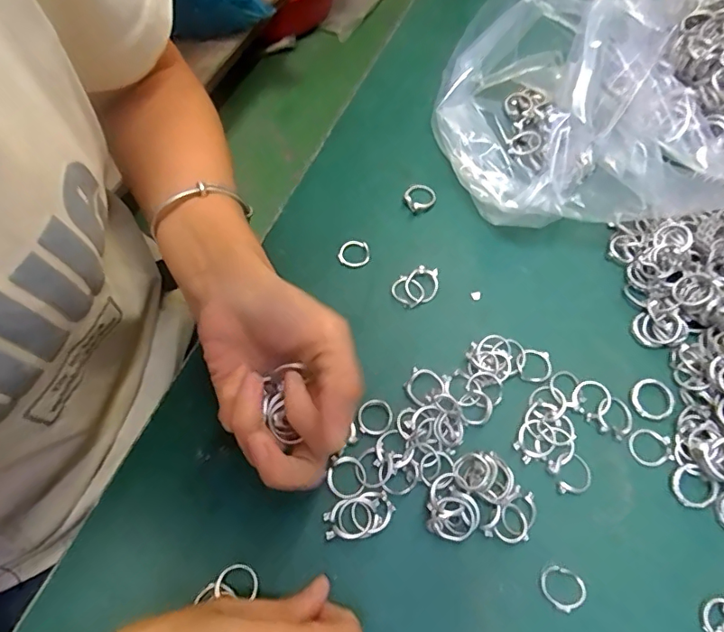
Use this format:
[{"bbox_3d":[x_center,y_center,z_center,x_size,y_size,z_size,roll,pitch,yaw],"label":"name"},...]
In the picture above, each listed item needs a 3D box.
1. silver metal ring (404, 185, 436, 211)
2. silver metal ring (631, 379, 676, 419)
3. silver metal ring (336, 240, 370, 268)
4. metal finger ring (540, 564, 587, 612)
[{"bbox_3d":[0.042,-0.084,0.361,0.023,0.007,0.019,-30,69,-15],"label":"silver metal ring"},{"bbox_3d":[0.175,0.049,0.303,0.027,0.004,0.023,9,65,3],"label":"silver metal ring"},{"bbox_3d":[-0.005,-0.042,0.341,0.021,0.004,0.019,0,65,-2],"label":"silver metal ring"},{"bbox_3d":[0.103,0.140,0.261,0.019,0.004,0.022,-37,71,-17],"label":"metal finger ring"}]

